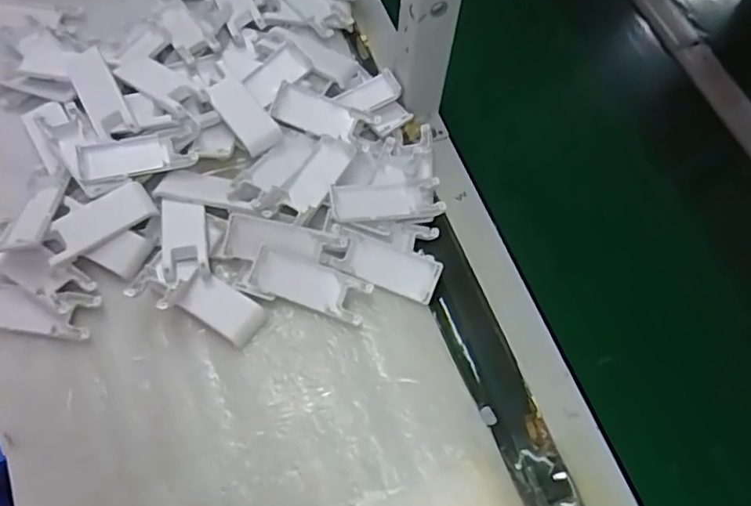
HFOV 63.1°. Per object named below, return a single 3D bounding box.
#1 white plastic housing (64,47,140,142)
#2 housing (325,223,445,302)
[{"bbox_3d":[-0.266,-0.154,0.588,0.037,0.014,0.106,-27,68,-16],"label":"white plastic housing"},{"bbox_3d":[0.009,0.011,0.556,0.099,0.022,0.044,19,64,6],"label":"housing"}]

